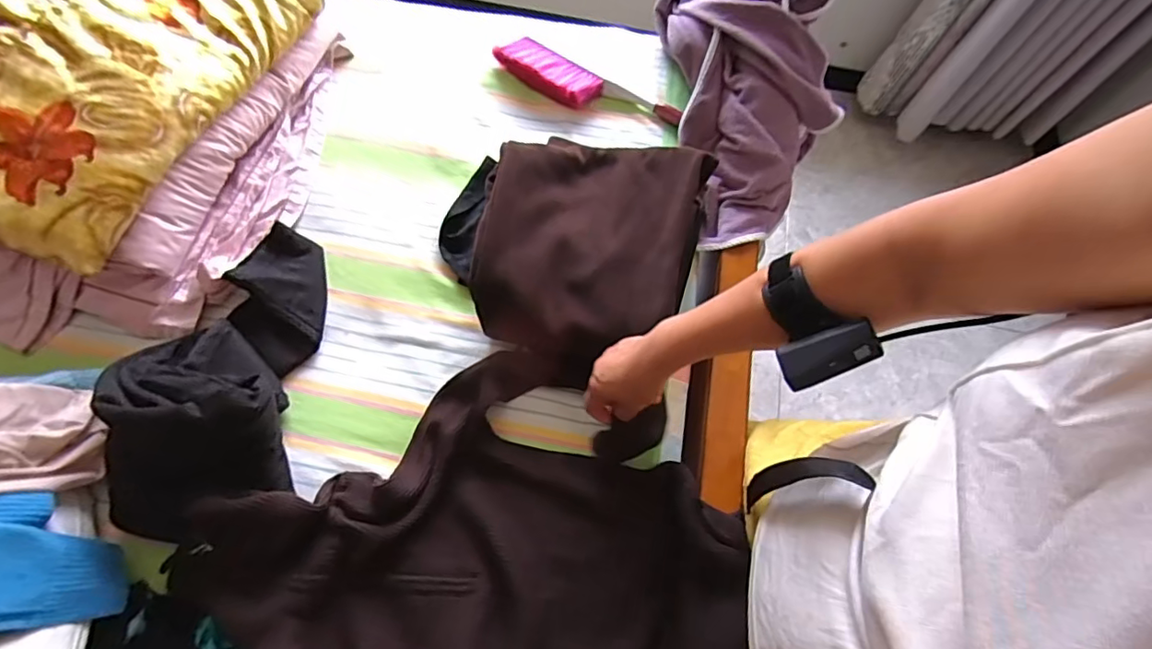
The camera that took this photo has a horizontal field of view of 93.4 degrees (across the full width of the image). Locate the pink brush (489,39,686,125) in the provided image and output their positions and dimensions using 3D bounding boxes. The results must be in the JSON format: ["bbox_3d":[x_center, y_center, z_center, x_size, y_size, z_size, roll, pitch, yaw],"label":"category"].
[{"bbox_3d":[0.011,-0.387,0.887,0.324,0.049,0.061,26,67,8],"label":"pink brush"}]

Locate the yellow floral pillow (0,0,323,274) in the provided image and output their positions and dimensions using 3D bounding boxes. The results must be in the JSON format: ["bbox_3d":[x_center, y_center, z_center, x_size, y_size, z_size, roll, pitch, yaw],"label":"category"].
[{"bbox_3d":[-0.623,-0.343,0.711,0.311,0.080,0.514,19,66,5],"label":"yellow floral pillow"}]

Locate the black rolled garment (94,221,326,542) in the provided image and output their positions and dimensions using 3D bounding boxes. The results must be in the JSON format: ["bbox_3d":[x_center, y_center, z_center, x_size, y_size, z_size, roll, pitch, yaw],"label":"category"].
[{"bbox_3d":[-0.418,0.041,0.653,0.184,0.138,0.371,5,53,-1],"label":"black rolled garment"}]

